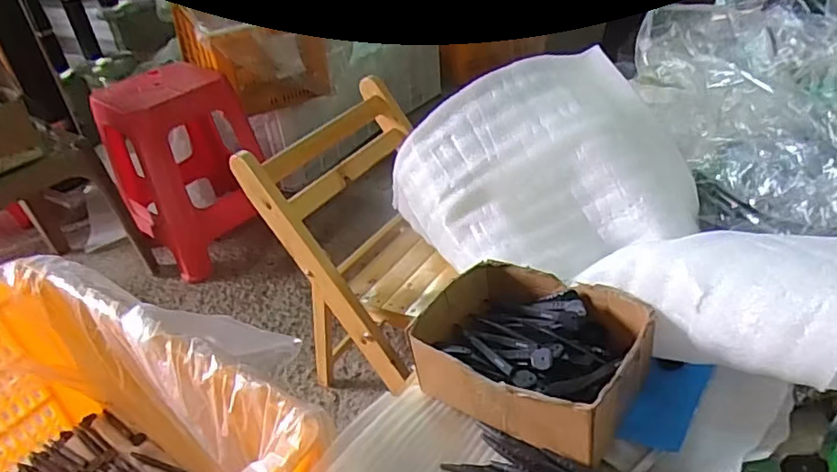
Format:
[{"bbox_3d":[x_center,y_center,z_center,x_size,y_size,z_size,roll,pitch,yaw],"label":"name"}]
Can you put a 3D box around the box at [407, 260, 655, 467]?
[{"bbox_3d":[0.091,0.092,0.470,0.163,0.074,0.128,20,42,34],"label":"box"}]

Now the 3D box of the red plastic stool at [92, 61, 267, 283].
[{"bbox_3d":[-0.651,-0.199,1.629,0.362,0.483,0.371,-30,40,-29],"label":"red plastic stool"}]

